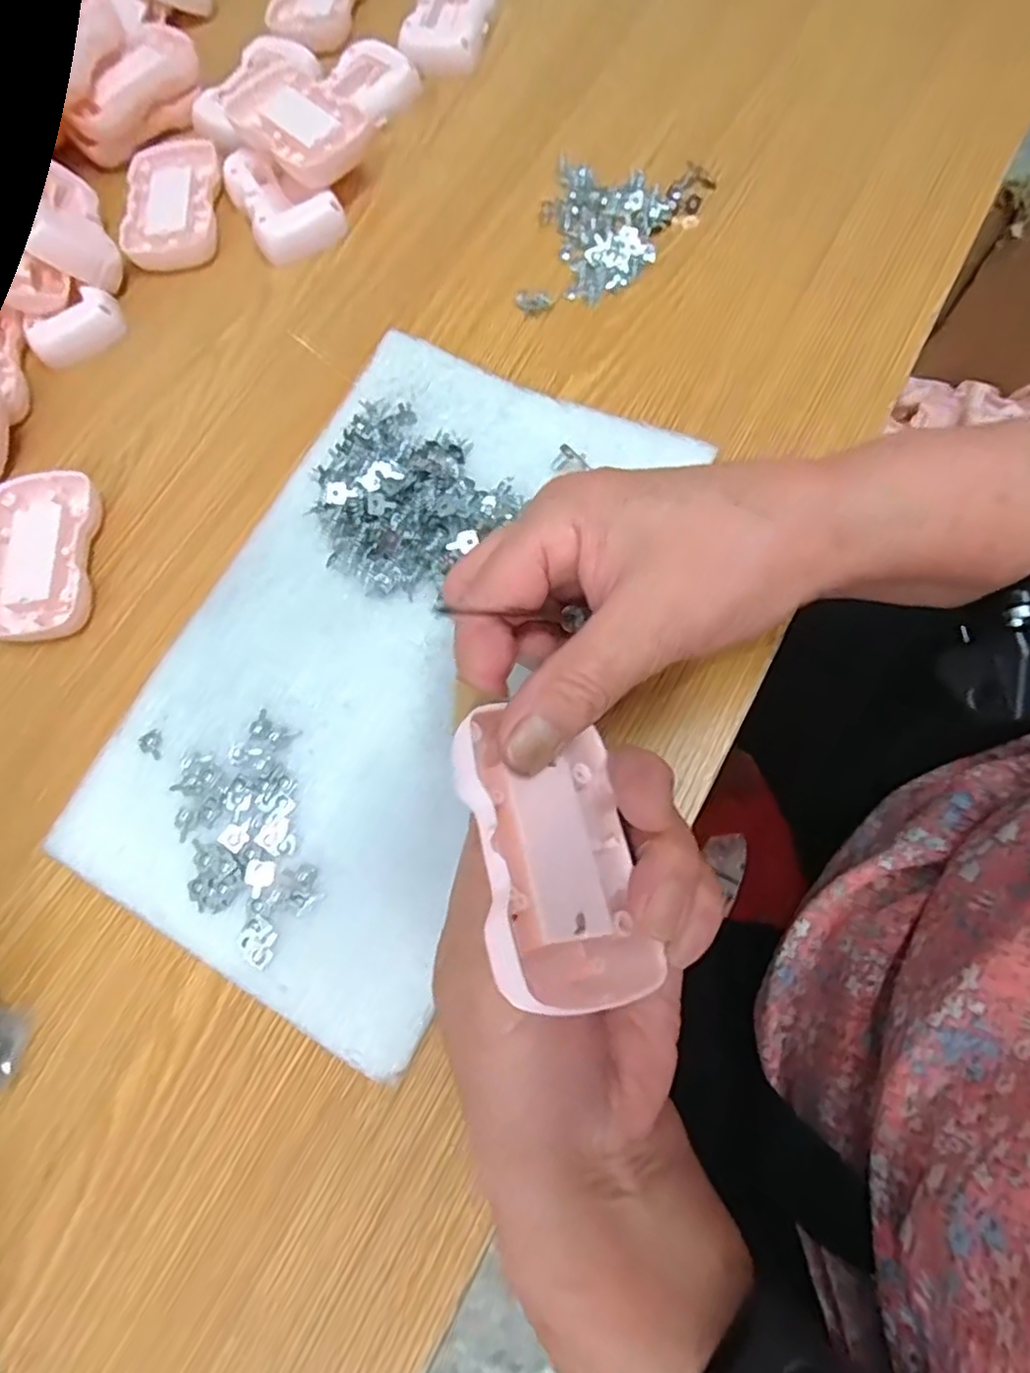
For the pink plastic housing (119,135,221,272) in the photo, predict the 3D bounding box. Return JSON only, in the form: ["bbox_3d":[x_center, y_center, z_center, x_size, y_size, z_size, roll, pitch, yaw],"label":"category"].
[{"bbox_3d":[-0.210,-0.298,0.411,0.058,0.009,0.093,-2,74,2],"label":"pink plastic housing"}]

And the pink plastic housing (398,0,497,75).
[{"bbox_3d":[-0.043,-0.434,0.436,0.051,0.020,0.079,10,74,8],"label":"pink plastic housing"}]

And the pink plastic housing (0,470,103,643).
[{"bbox_3d":[-0.240,-0.065,0.338,0.054,0.014,0.087,-5,72,4],"label":"pink plastic housing"}]

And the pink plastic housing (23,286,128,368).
[{"bbox_3d":[-0.250,-0.204,0.382,0.052,0.014,0.032,-38,73,-7],"label":"pink plastic housing"}]

